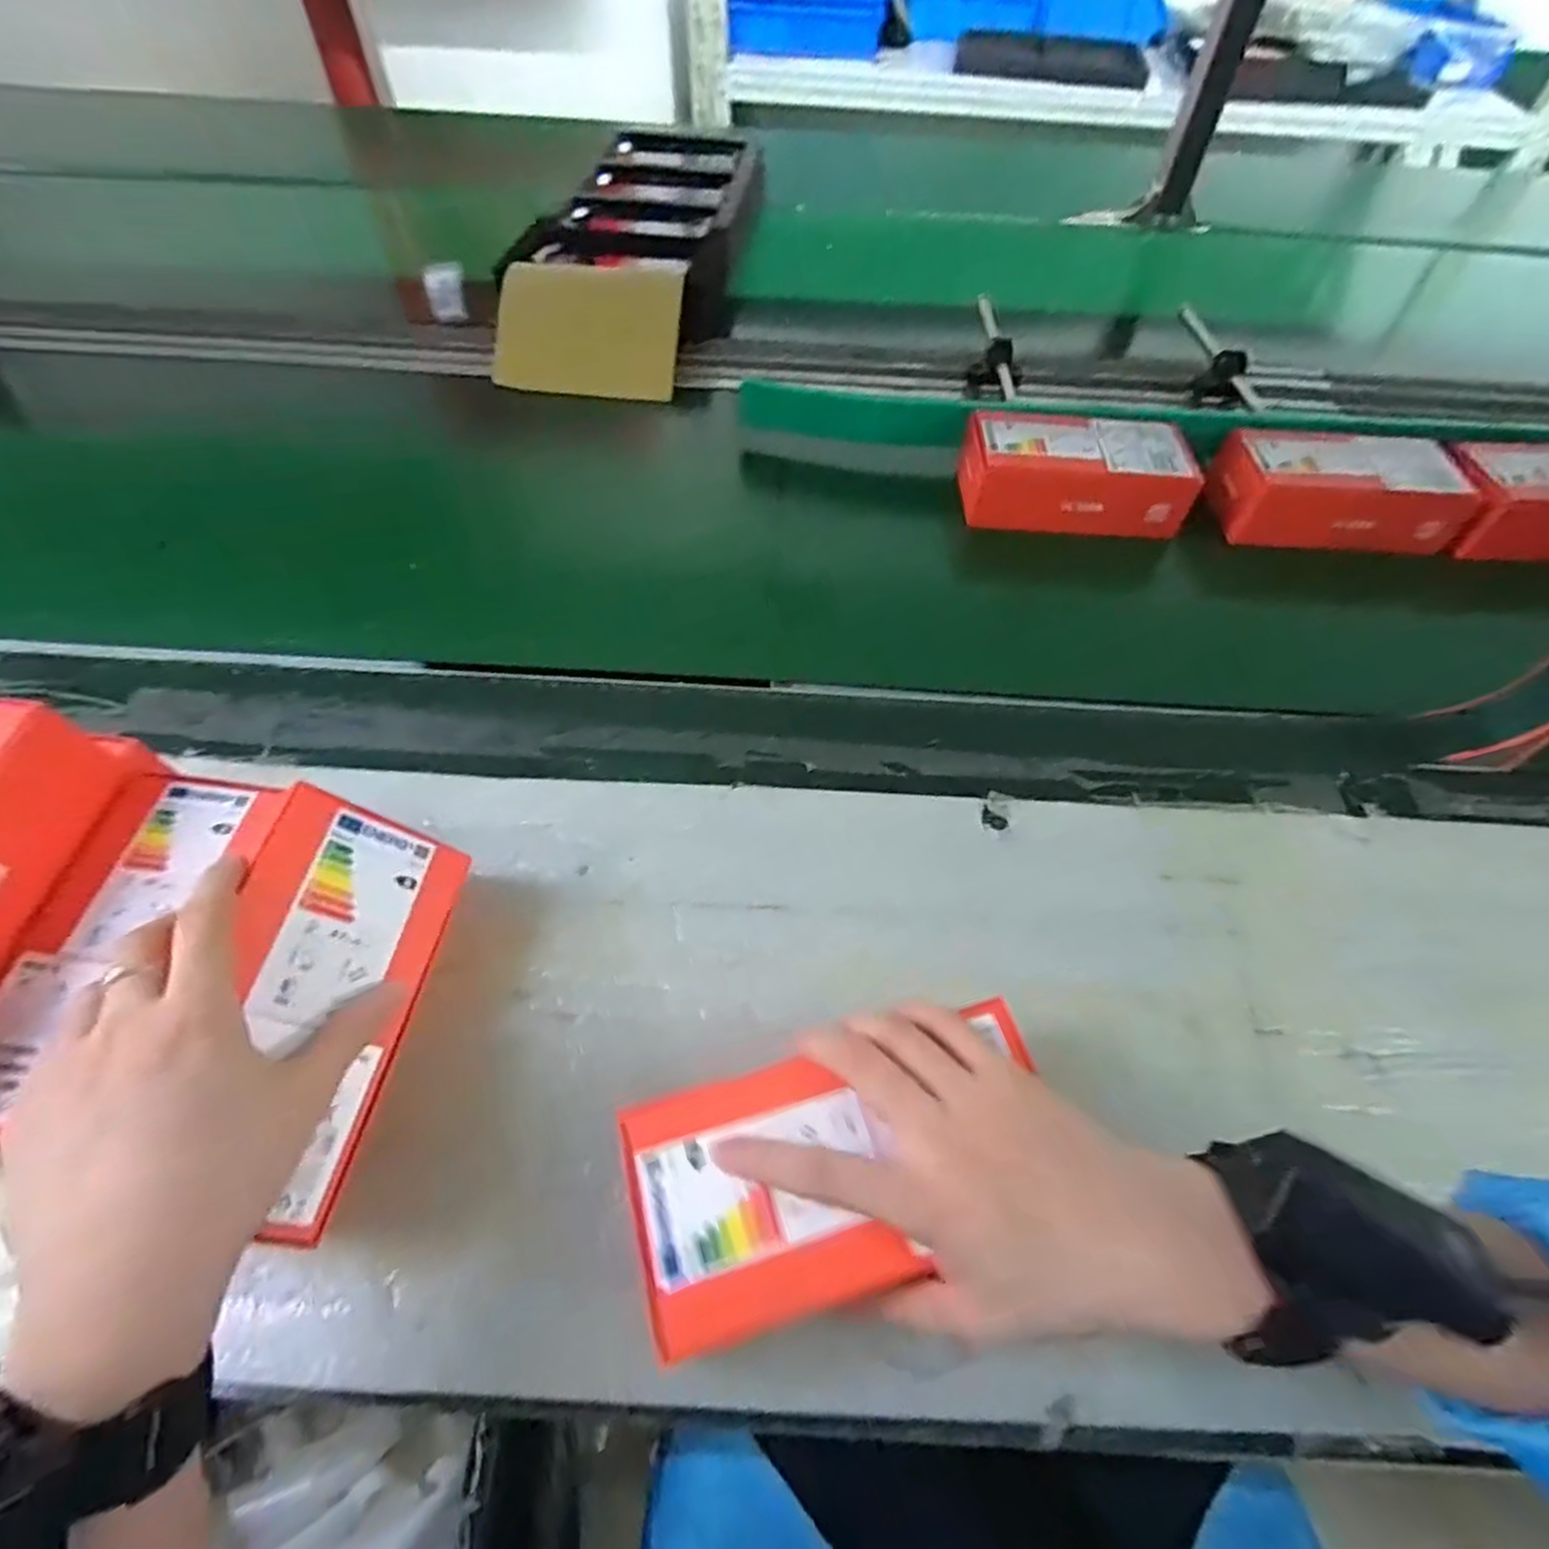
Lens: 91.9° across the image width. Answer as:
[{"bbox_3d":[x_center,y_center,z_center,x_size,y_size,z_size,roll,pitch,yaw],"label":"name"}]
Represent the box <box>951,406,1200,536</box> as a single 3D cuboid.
[{"bbox_3d":[0.259,-0.261,0.654,0.186,0.061,0.095,2,54,-1],"label":"box"}]

